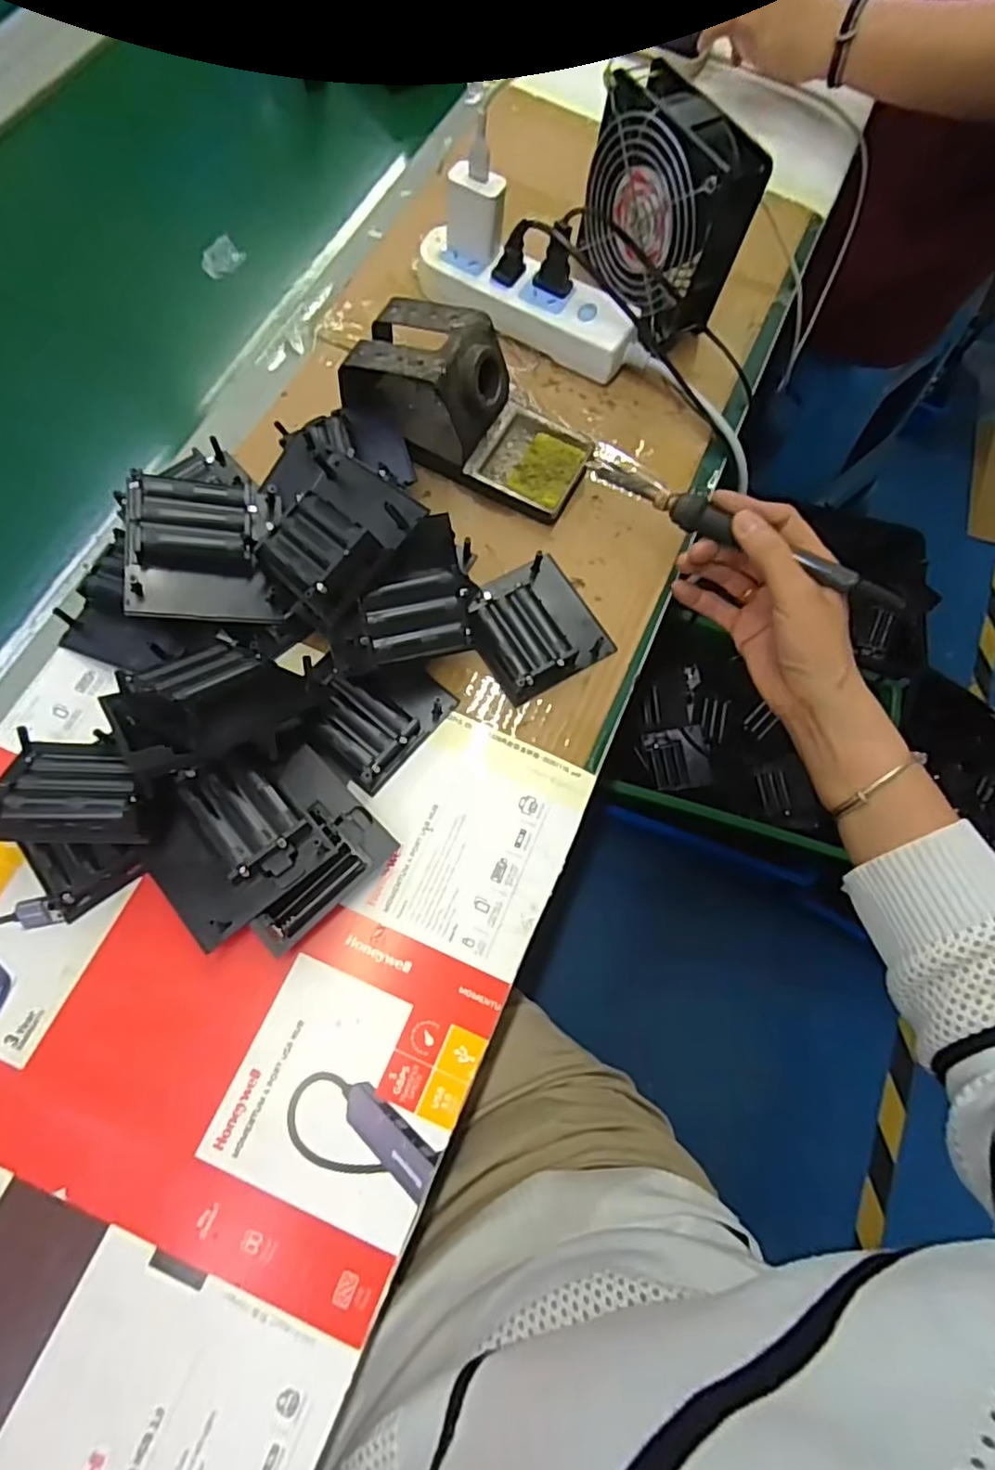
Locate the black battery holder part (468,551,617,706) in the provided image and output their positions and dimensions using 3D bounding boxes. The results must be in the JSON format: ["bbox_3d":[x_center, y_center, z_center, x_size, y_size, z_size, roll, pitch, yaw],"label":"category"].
[{"bbox_3d":[0.022,-0.070,0.411,0.083,0.021,0.078,-30,76,-14],"label":"black battery holder part"}]

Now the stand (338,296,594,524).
[{"bbox_3d":[-0.018,-0.213,0.430,0.160,0.077,0.081,22,71,3],"label":"stand"}]

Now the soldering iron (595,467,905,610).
[{"bbox_3d":[0.147,-0.125,0.406,0.205,0.014,0.017,31,71,15],"label":"soldering iron"}]

